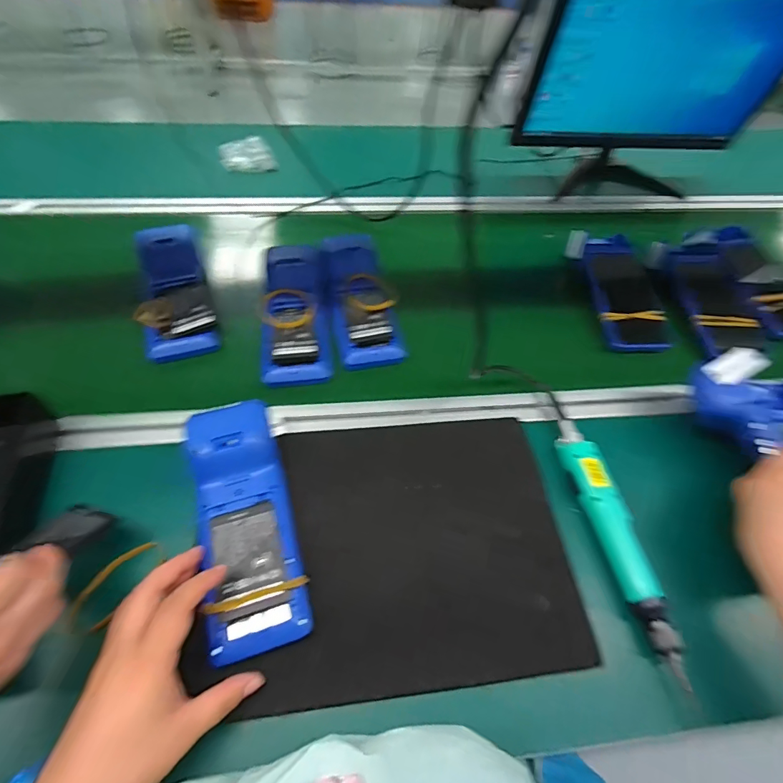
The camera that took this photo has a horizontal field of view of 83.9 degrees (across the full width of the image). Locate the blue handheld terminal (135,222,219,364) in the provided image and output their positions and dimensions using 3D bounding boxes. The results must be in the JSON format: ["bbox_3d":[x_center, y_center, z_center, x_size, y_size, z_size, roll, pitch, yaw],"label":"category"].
[{"bbox_3d":[-0.294,-0.138,0.586,0.095,0.046,0.213,-17,57,-15],"label":"blue handheld terminal"}]

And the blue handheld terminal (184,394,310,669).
[{"bbox_3d":[-0.133,0.113,0.394,0.079,0.025,0.215,-13,65,-13],"label":"blue handheld terminal"}]

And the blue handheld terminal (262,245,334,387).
[{"bbox_3d":[-0.128,-0.104,0.578,0.089,0.054,0.219,-4,55,-7],"label":"blue handheld terminal"}]

